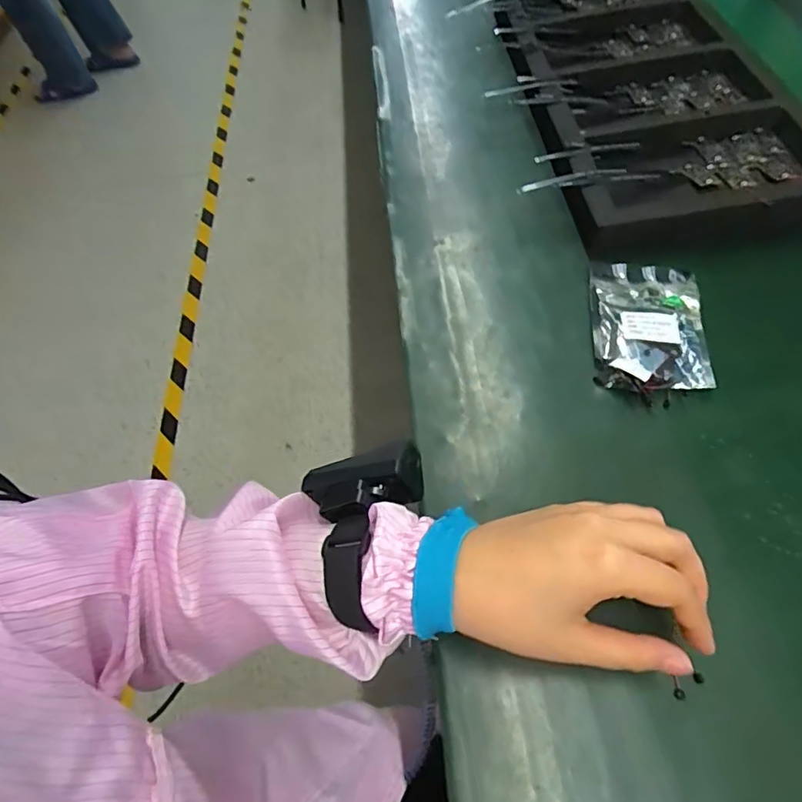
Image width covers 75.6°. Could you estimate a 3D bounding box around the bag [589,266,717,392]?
[{"bbox_3d":[0.188,-0.058,0.394,0.080,0.013,0.122,6,57,9],"label":"bag"}]

